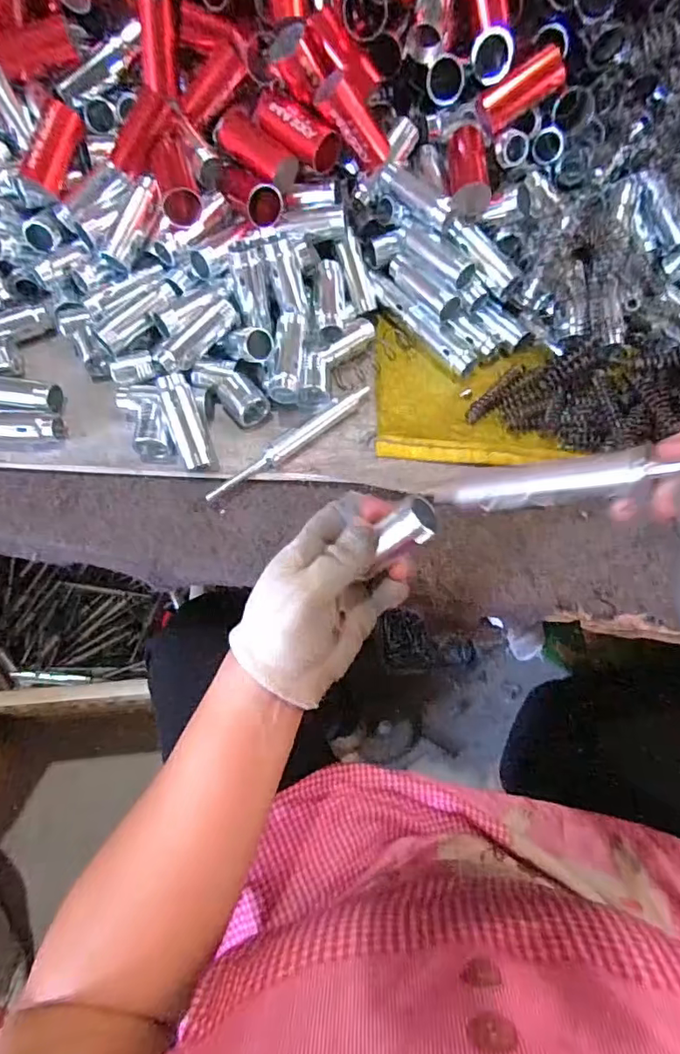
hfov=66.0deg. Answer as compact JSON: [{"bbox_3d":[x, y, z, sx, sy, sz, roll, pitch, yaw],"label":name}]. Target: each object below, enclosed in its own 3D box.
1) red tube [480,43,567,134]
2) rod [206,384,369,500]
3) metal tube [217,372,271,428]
[{"bbox_3d":[0.140,-0.337,0.404,0.063,0.025,0.019,-29,69,15],"label":"red tube"},{"bbox_3d":[-0.036,-0.066,0.407,0.153,0.014,0.009,-40,74,-15],"label":"rod"},{"bbox_3d":[-0.076,-0.102,0.419,0.029,0.023,0.034,-39,74,-14],"label":"metal tube"}]

